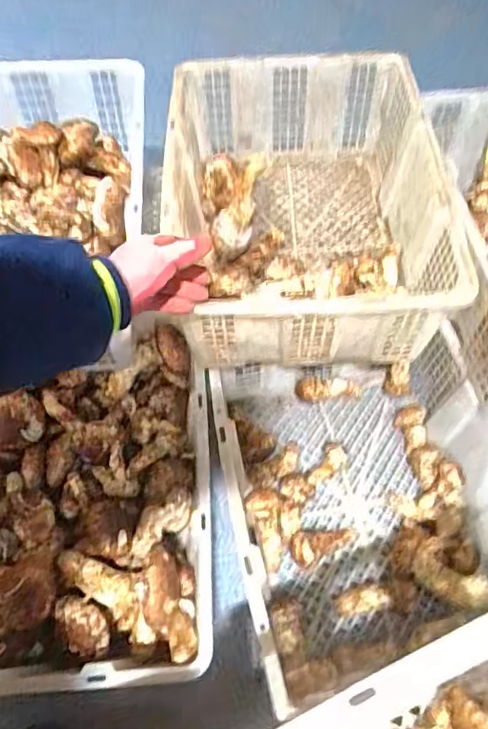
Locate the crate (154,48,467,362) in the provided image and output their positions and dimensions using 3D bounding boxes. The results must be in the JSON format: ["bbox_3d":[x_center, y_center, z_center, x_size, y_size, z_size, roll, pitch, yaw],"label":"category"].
[{"bbox_3d":[0.078,-0.228,0.776,0.344,0.178,0.474,1,59,-1],"label":"crate"}]

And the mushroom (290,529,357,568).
[{"bbox_3d":[0.108,0.244,0.744,0.104,0.034,0.049,-5,57,-25],"label":"mushroom"}]

